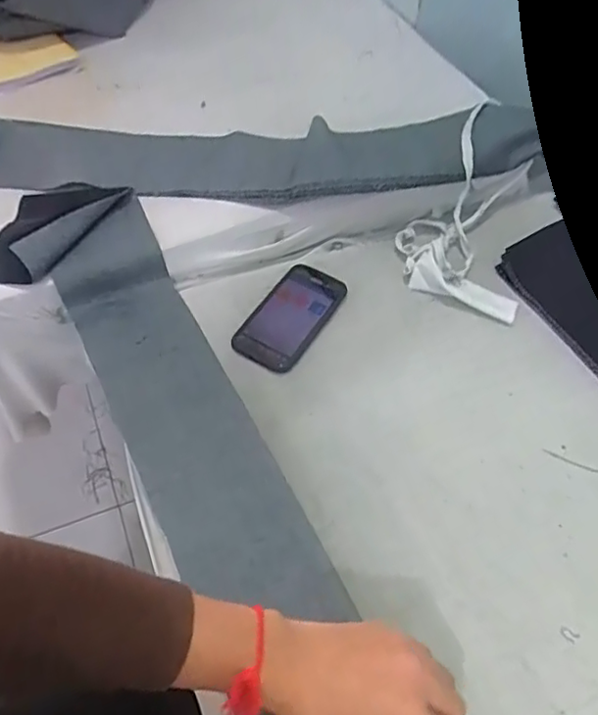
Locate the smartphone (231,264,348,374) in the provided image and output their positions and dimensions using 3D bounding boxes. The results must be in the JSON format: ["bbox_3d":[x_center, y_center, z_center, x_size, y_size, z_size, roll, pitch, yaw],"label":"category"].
[{"bbox_3d":[-0.007,-0.051,0.675,0.076,0.014,0.152,27,58,15],"label":"smartphone"}]

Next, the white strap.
[{"bbox_3d":[0.216,-0.193,0.756,0.157,0.080,0.300,14,71,7],"label":"white strap"}]

